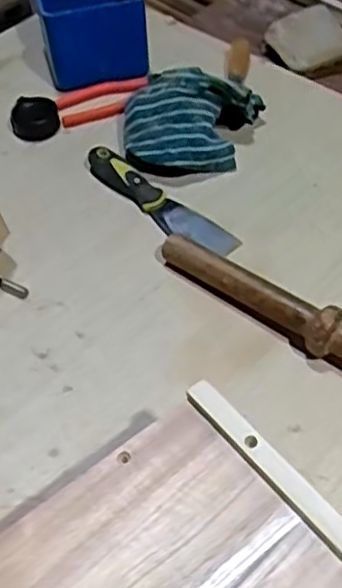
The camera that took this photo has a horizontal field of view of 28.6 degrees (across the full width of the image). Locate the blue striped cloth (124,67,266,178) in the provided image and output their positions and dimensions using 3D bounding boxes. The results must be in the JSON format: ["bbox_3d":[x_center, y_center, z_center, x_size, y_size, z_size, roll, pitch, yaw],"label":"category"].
[{"bbox_3d":[0.024,-0.199,0.768,0.157,0.068,0.130,3,49,3],"label":"blue striped cloth"}]

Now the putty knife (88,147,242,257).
[{"bbox_3d":[-0.018,-0.100,0.720,0.204,0.019,0.049,31,55,25],"label":"putty knife"}]

